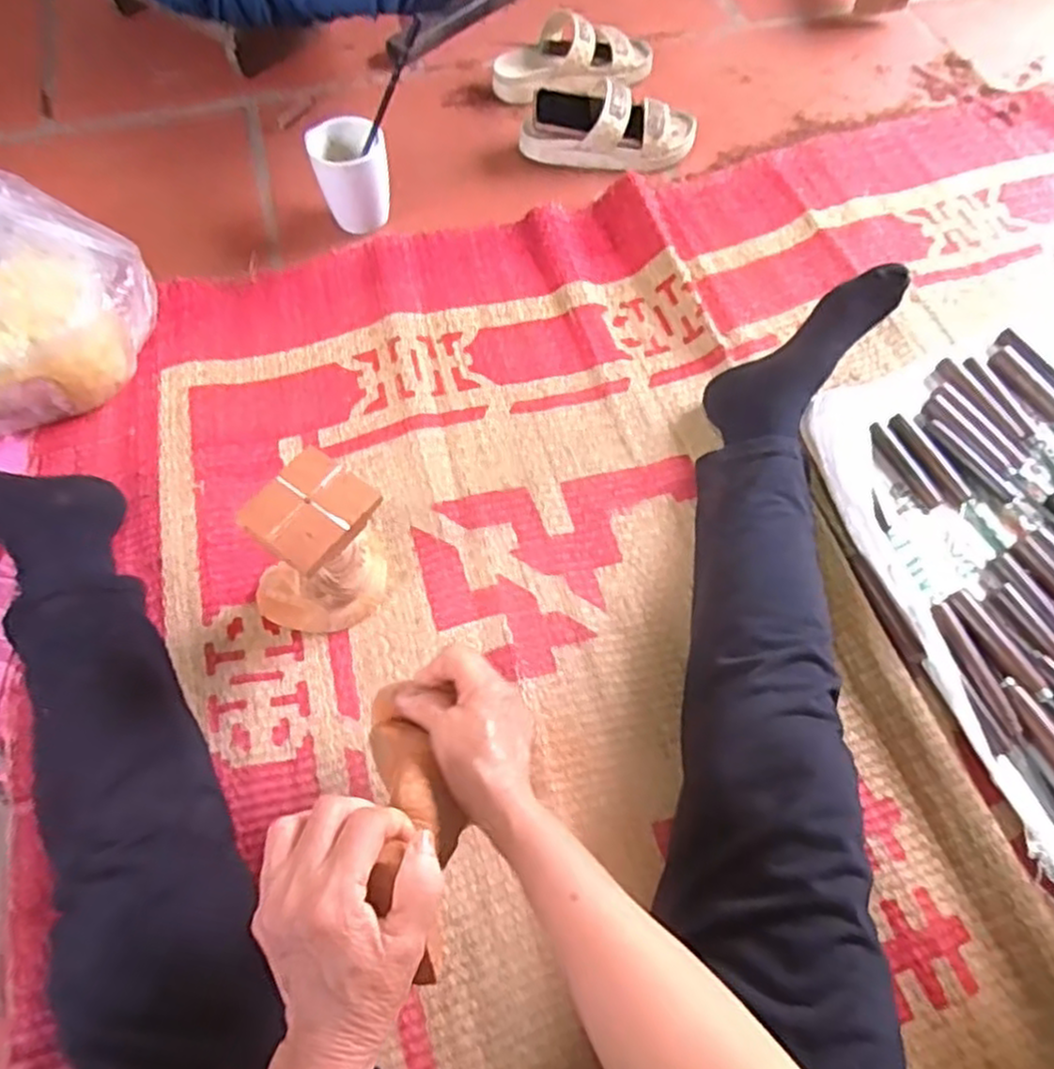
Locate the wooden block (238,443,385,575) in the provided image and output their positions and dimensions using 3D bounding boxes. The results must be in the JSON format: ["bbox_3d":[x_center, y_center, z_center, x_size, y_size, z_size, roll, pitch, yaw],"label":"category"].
[{"bbox_3d":[-0.157,-0.020,0.527,0.078,0.020,0.081,33,67,15],"label":"wooden block"}]

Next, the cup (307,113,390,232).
[{"bbox_3d":[-0.204,-0.425,0.870,0.080,0.096,0.083,0,63,0],"label":"cup"}]

